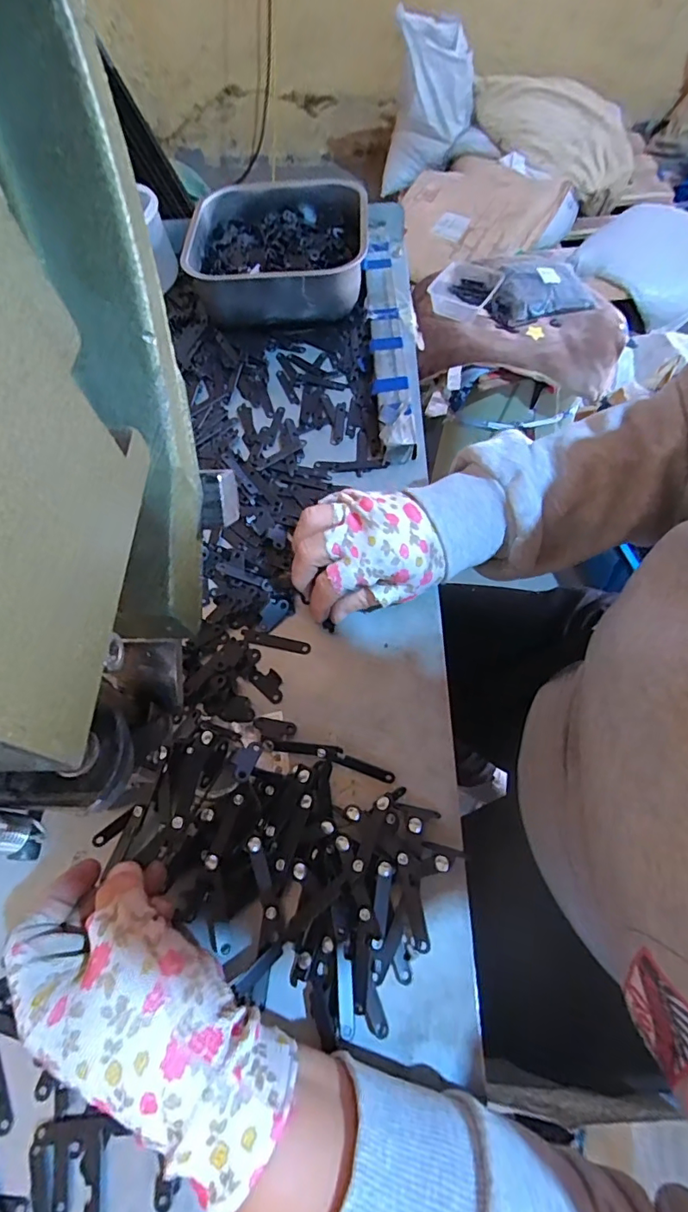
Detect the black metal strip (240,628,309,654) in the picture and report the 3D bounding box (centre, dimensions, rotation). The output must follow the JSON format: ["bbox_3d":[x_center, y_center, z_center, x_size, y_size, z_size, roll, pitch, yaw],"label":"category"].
[{"bbox_3d":[-0.051,0.026,0.377,0.052,0.004,0.010,12,64,8],"label":"black metal strip"}]

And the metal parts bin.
[{"bbox_3d":[-0.067,-0.372,0.544,0.173,0.065,0.181,2,63,3],"label":"metal parts bin"}]

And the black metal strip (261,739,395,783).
[{"bbox_3d":[-0.010,0.096,0.331,0.086,0.010,0.011,13,64,9],"label":"black metal strip"}]

